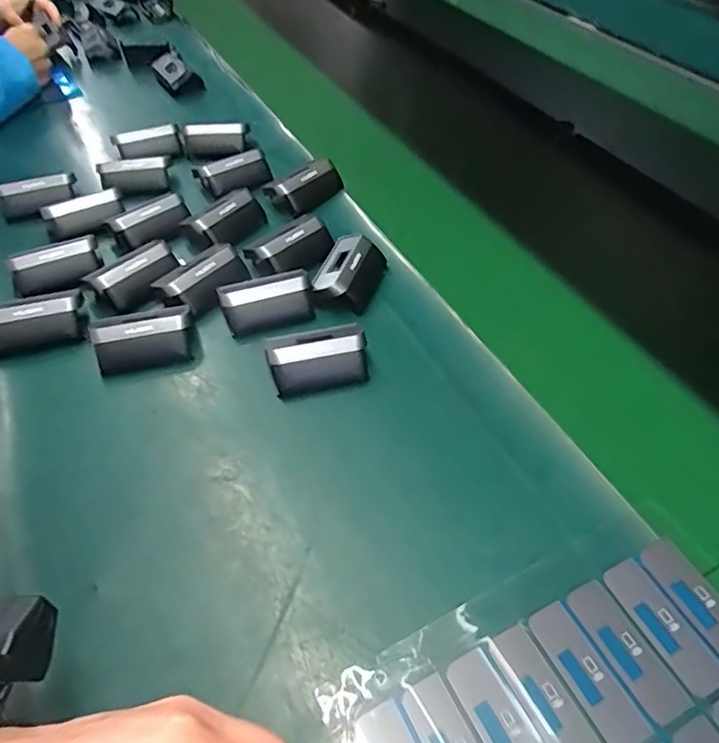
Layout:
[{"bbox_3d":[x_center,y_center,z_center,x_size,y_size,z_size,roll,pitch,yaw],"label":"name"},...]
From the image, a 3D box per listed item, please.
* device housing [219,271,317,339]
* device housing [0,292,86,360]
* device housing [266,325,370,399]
[{"bbox_3d":[-0.073,-0.053,0.455,0.069,0.036,0.026,-10,49,-11],"label":"device housing"},{"bbox_3d":[-0.252,-0.037,0.443,0.071,0.035,0.032,-15,50,-15],"label":"device housing"},{"bbox_3d":[-0.029,-0.009,0.420,0.071,0.028,0.045,-12,49,-13],"label":"device housing"}]

